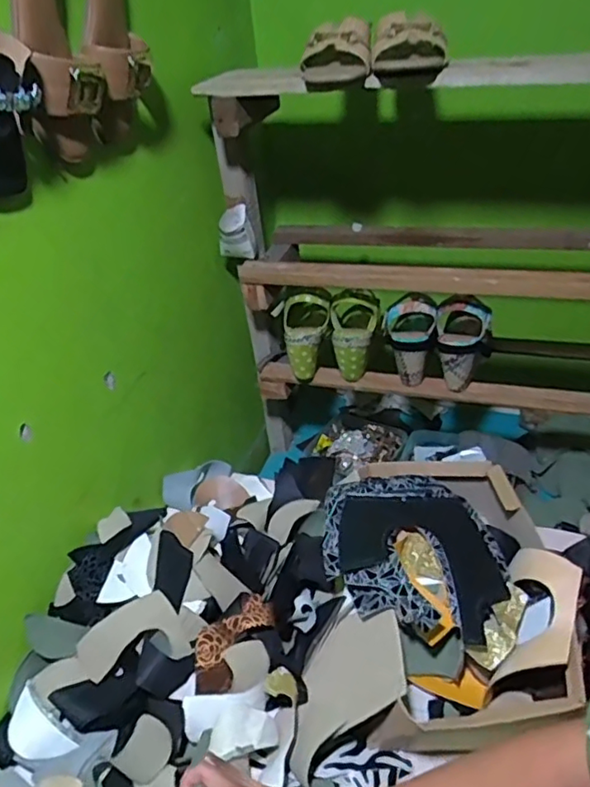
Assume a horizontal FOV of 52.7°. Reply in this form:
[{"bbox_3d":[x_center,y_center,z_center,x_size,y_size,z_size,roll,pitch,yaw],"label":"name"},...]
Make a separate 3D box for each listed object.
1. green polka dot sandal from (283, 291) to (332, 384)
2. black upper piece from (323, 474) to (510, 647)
[{"bbox_3d":[0.020,-0.099,1.004,0.081,0.132,0.078,-3,34,5],"label":"green polka dot sandal"},{"bbox_3d":[0.139,0.175,0.710,0.216,0.060,0.214,7,37,19],"label":"black upper piece"}]

